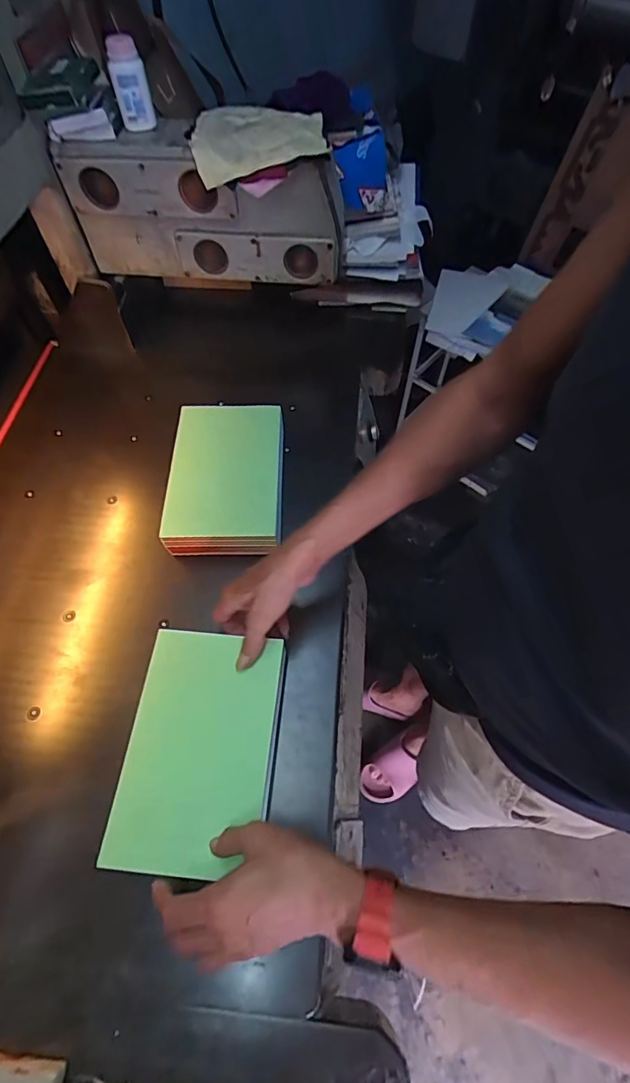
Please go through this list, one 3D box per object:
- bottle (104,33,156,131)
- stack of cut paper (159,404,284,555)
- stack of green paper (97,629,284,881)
[{"bbox_3d":[-0.228,-0.567,0.562,0.042,0.077,0.048,-13,62,-8],"label":"bottle"},{"bbox_3d":[-0.117,-0.085,0.629,0.143,0.070,0.214,0,61,-1],"label":"stack of cut paper"},{"bbox_3d":[-0.113,0.200,0.455,0.138,0.021,0.212,7,63,-3],"label":"stack of green paper"}]

